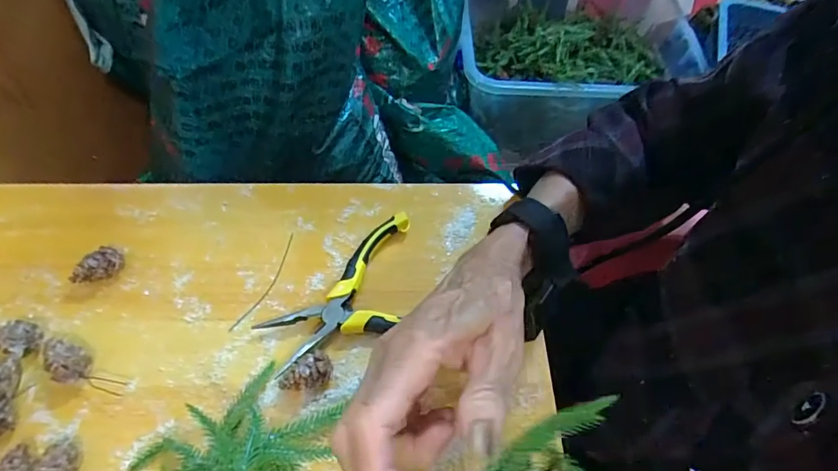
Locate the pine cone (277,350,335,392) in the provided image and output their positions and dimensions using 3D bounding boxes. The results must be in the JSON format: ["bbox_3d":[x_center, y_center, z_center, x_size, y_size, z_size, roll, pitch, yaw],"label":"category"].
[{"bbox_3d":[-0.077,0.094,0.318,0.035,0.021,0.024,-20,61,-13],"label":"pine cone"}]

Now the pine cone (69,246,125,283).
[{"bbox_3d":[-0.242,0.025,0.354,0.037,0.019,0.017,-39,67,-22],"label":"pine cone"}]

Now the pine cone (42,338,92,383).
[{"bbox_3d":[-0.235,0.085,0.314,0.029,0.021,0.023,19,60,10],"label":"pine cone"}]

